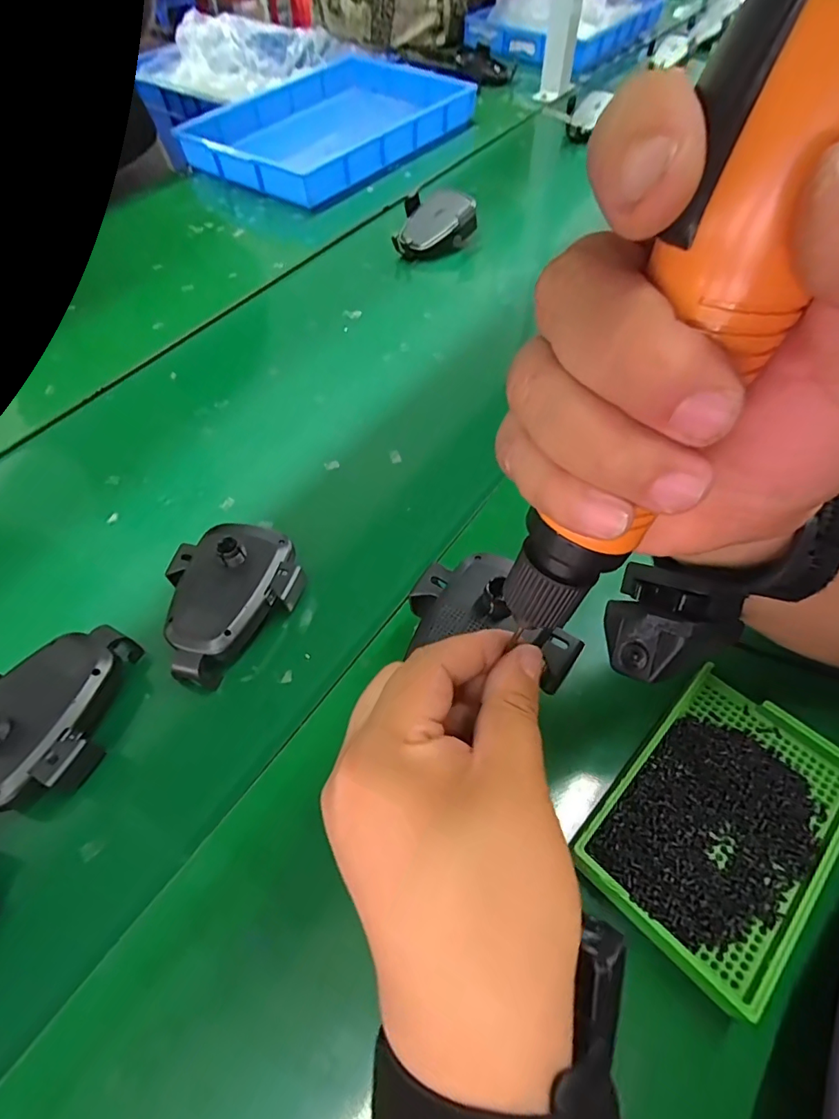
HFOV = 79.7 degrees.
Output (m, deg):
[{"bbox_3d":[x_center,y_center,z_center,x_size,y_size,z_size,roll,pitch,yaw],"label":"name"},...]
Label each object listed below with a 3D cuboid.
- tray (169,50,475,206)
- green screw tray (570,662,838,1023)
[{"bbox_3d":[-0.130,-0.691,0.798,0.284,0.063,0.433,35,64,22],"label":"tray"},{"bbox_3d":[0.155,0.132,0.261,0.141,0.020,0.093,-40,64,-22],"label":"green screw tray"}]

